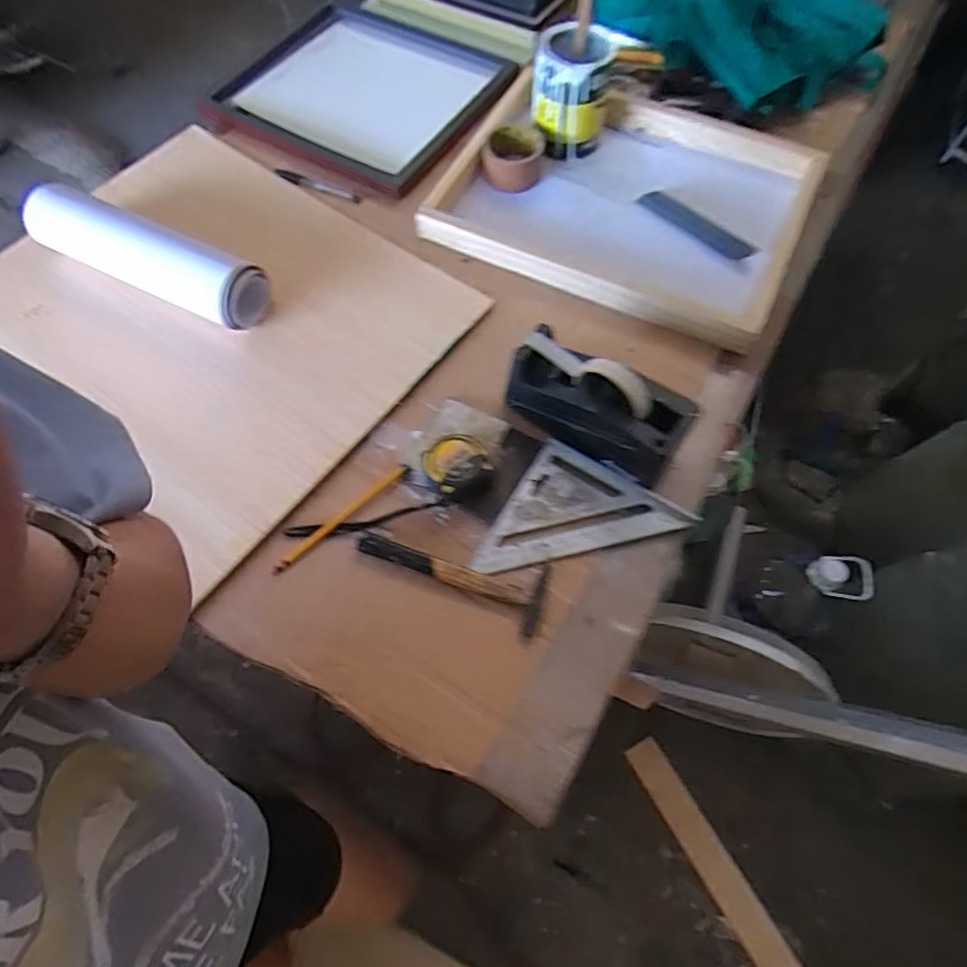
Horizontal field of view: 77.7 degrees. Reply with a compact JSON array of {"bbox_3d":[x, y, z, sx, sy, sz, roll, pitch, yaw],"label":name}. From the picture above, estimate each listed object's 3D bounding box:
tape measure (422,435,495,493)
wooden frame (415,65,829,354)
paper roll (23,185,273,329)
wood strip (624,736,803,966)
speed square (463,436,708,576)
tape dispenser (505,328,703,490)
[{"bbox_3d":[-0.033,-0.020,0.667,0.068,0.044,0.058,-29,66,-13],"label":"tape measure"},{"bbox_3d":[0.197,-0.425,0.880,0.507,0.049,0.384,24,65,12],"label":"wooden frame"},{"bbox_3d":[-0.441,-0.292,0.782,0.351,0.072,0.078,24,66,11],"label":"paper roll"},{"bbox_3d":[0.447,0.733,1.176,0.075,0.021,0.472,-27,65,-12],"label":"wood strip"},{"bbox_3d":[0.099,0.018,0.669,0.230,0.019,0.129,-10,65,-6],"label":"speed square"},{"bbox_3d":[0.121,-0.085,0.664,0.202,0.113,0.073,35,69,15],"label":"tape dispenser"}]

